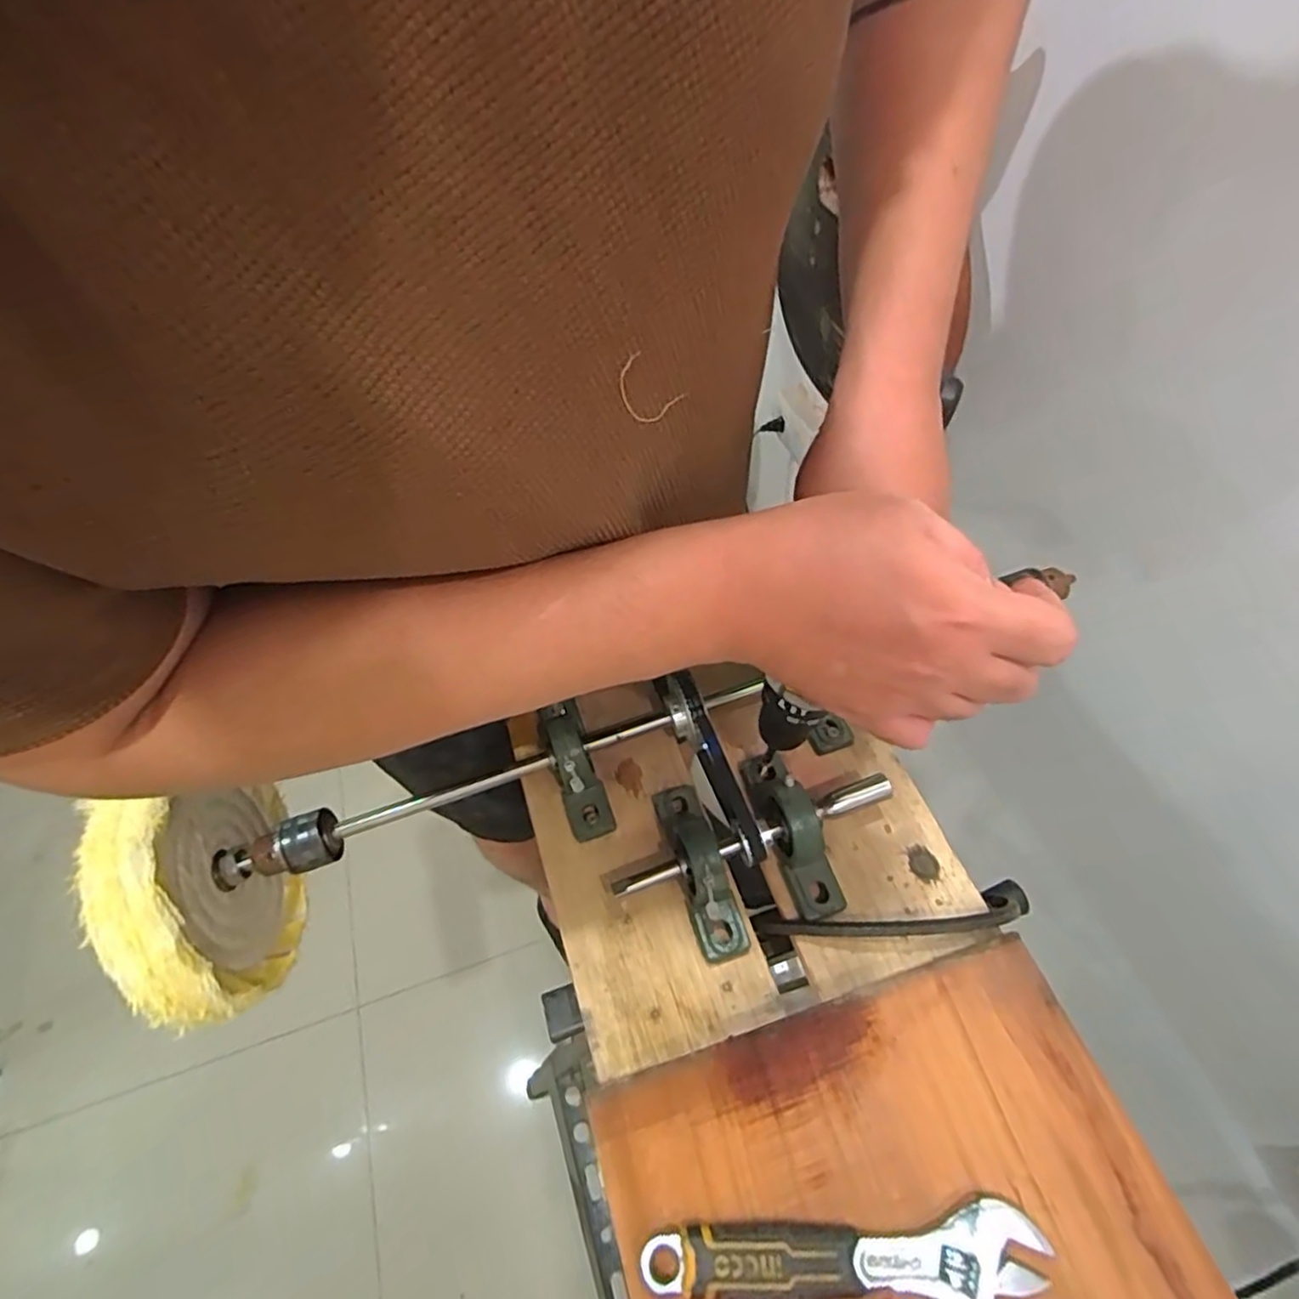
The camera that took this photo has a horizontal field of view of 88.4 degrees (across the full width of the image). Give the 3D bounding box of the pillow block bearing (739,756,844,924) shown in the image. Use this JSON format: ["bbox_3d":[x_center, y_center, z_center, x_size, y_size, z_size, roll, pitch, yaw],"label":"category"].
[{"bbox_3d":[0.100,0.123,0.474,0.033,0.051,0.122,-17,57,-6],"label":"pillow block bearing"}]

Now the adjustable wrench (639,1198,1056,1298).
[{"bbox_3d":[0.098,0.312,0.337,0.198,0.015,0.042,-4,56,2],"label":"adjustable wrench"}]

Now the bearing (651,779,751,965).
[{"bbox_3d":[0.034,0.147,0.468,0.034,0.055,0.126,-17,57,-6],"label":"bearing"}]

